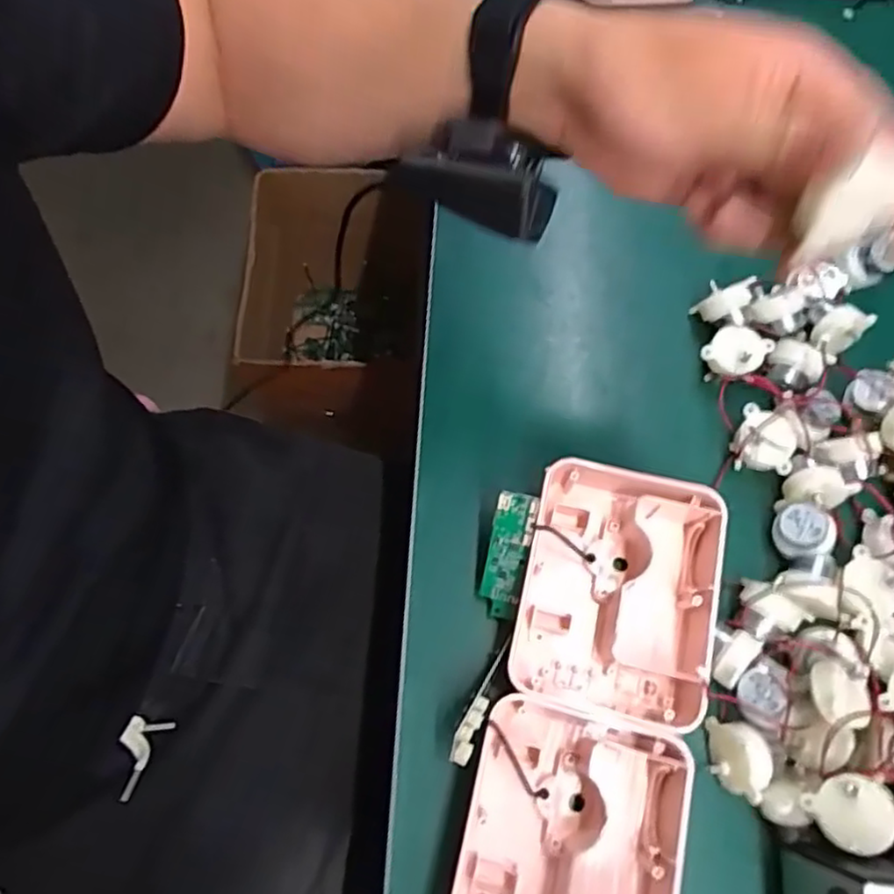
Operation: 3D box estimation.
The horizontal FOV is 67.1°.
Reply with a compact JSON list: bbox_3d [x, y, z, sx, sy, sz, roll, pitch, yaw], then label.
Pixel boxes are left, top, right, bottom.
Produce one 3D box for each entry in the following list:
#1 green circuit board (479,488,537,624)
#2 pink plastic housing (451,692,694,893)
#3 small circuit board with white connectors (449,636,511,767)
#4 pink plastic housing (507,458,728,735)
[{"bbox_3d":[0.033,0.061,0.372,0.022,0.009,0.070,11,98,2],"label":"green circuit board"},{"bbox_3d":[0.058,0.198,0.331,0.097,0.055,0.126,13,70,3],"label":"pink plastic housing"},{"bbox_3d":[0.019,0.126,0.346,0.012,0.017,0.071,25,47,7],"label":"small circuit board with white connectors"},{"bbox_3d":[0.095,0.079,0.374,0.105,0.057,0.132,13,70,3],"label":"pink plastic housing"}]

